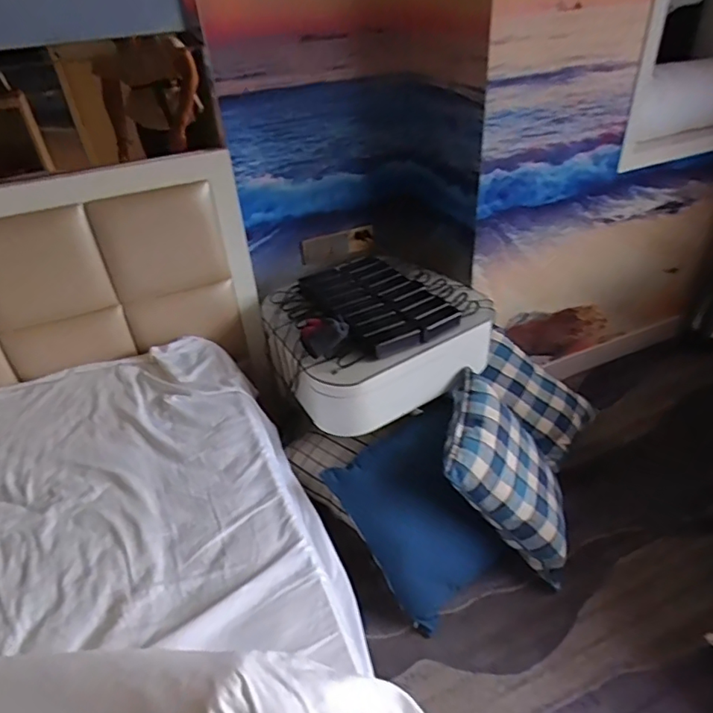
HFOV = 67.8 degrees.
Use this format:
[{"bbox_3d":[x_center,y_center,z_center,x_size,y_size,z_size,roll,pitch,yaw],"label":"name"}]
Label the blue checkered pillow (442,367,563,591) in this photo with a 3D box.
[{"bbox_3d":[0.406,0.286,1.377,0.100,0.437,0.336,-29,24,41],"label":"blue checkered pillow"}]

